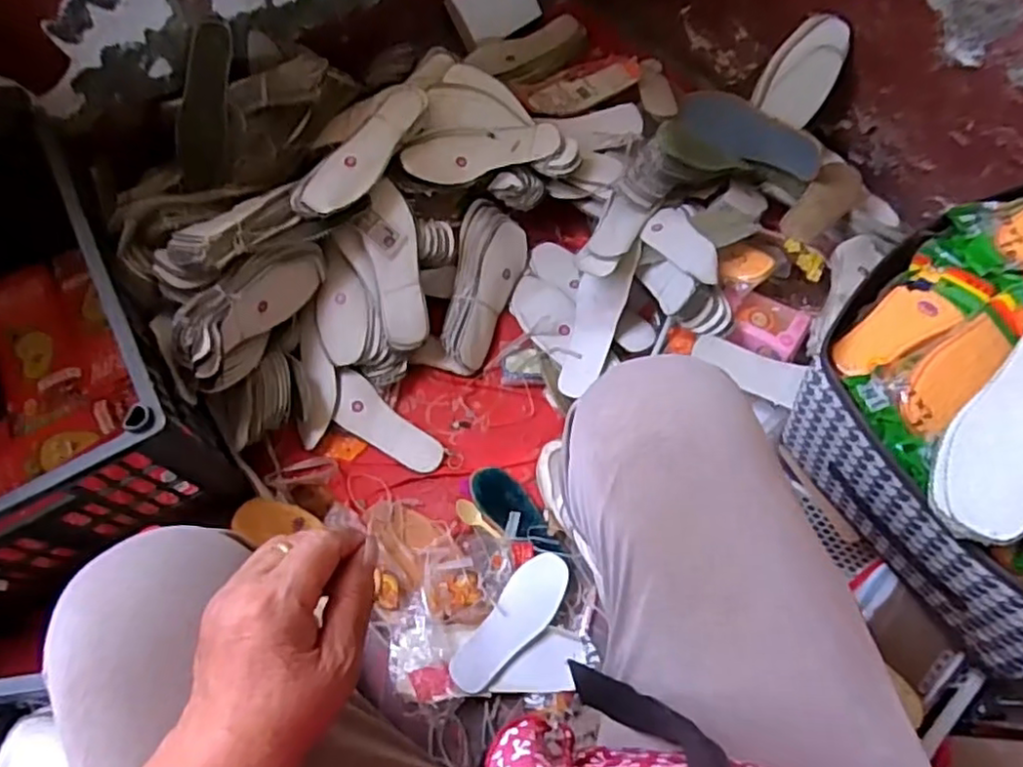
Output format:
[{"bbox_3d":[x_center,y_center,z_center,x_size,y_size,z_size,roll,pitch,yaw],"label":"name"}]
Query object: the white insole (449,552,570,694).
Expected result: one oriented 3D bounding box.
[{"bbox_3d":[0.003,0.270,0.748,0.061,0.008,0.173,37,70,9],"label":"white insole"}]

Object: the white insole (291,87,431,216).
[{"bbox_3d":[-0.189,-0.306,0.861,0.072,0.021,0.237,33,69,8],"label":"white insole"}]

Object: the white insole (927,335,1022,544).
[{"bbox_3d":[0.387,0.023,0.503,0.073,0.010,0.227,26,63,32],"label":"white insole"}]

